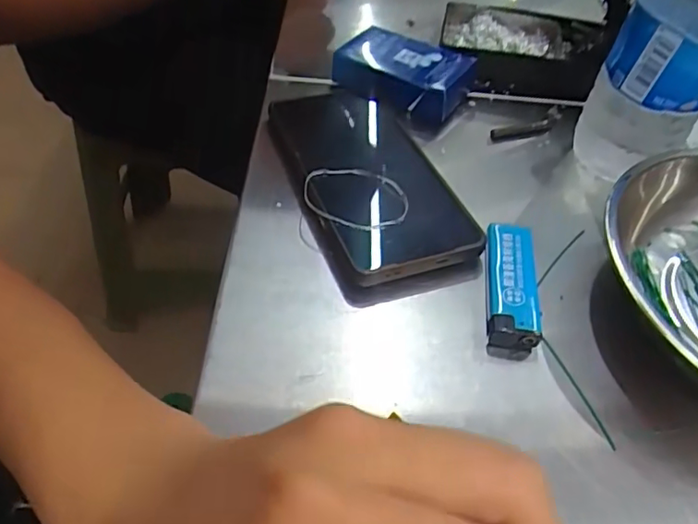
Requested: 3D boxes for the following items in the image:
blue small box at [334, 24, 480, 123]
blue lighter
[{"bbox_3d":[0.037,-0.135,0.404,0.092,0.029,0.058,27,51,17],"label":"blue small box"},{"bbox_3d":[0.083,0.011,0.289,0.025,0.016,0.068,8,48,1],"label":"blue lighter"}]

